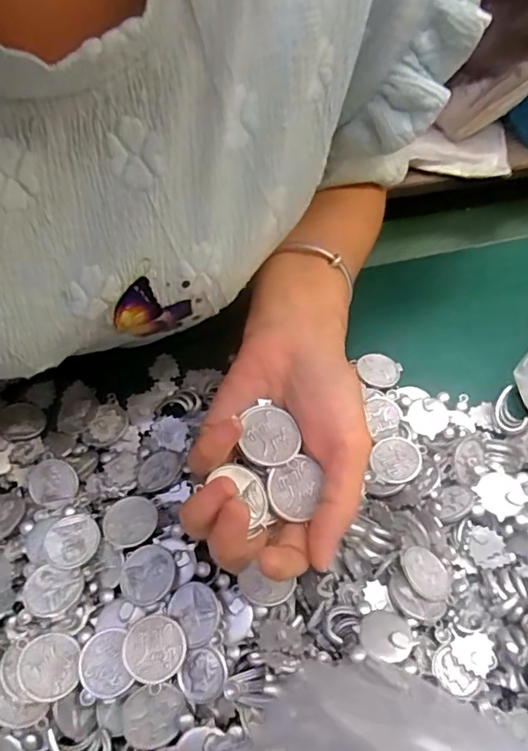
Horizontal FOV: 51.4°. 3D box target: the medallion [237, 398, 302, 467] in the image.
[{"bbox_3d":[0.001,0.028,0.250,0.025,0.005,0.028,-19,64,-8],"label":"medallion"}]

